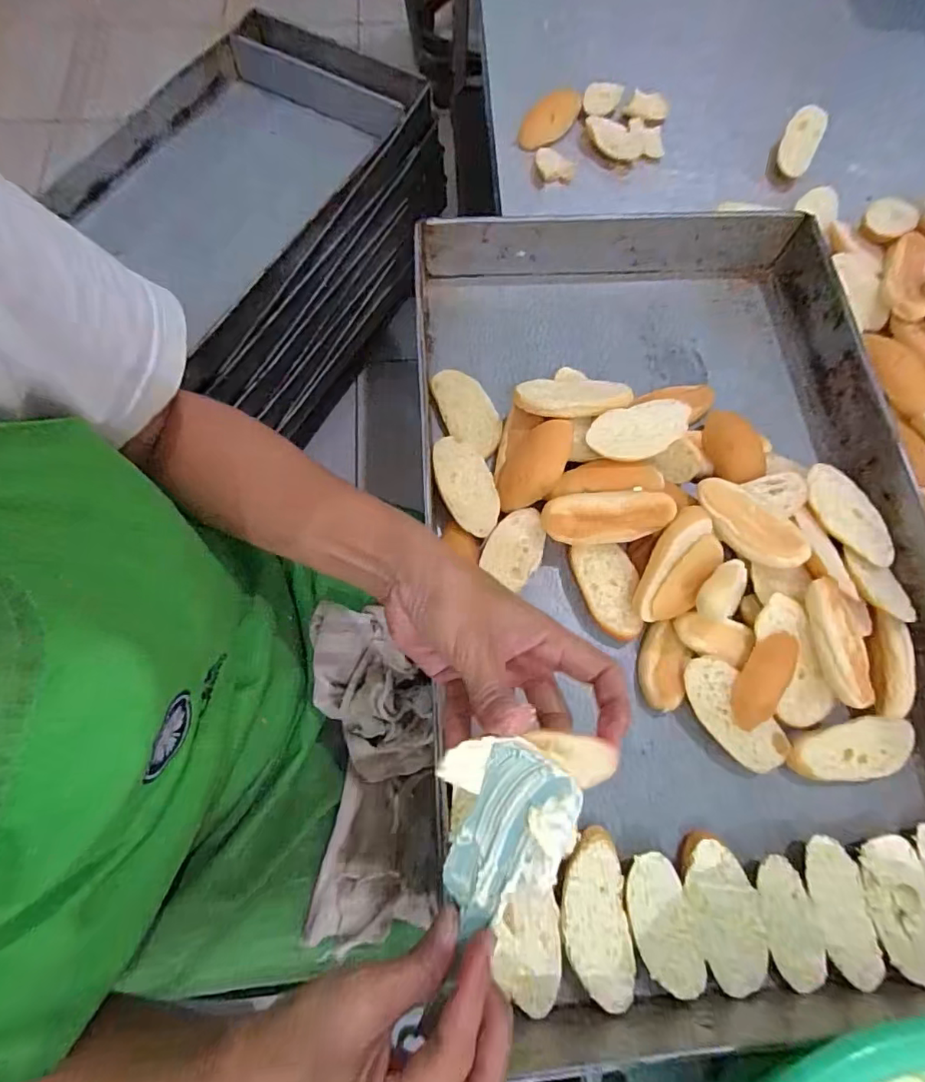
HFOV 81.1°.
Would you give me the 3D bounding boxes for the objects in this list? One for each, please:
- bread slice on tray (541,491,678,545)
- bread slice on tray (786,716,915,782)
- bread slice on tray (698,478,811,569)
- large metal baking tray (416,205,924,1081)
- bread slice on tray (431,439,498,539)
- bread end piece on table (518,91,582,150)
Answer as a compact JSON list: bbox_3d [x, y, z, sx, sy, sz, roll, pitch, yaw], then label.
[{"bbox_3d":[0.109,-0.017,0.412,0.093,0.036,0.033,2,71,-1],"label":"bread slice on tray"},{"bbox_3d":[0.275,0.148,0.380,0.085,0.011,0.037,-15,72,-6],"label":"bread slice on tray"},{"bbox_3d":[0.216,-0.012,0.409,0.039,0.021,0.087,-43,77,-14],"label":"bread slice on tray"},{"bbox_3d":[0.162,0.008,0.416,0.357,0.063,0.599,-4,71,-3],"label":"large metal baking tray"},{"bbox_3d":[0.004,-0.045,0.434,0.043,0.010,0.086,-16,72,-7],"label":"bread slice on tray"},{"bbox_3d":[0.093,-0.454,0.582,0.081,0.020,0.037,-39,76,2],"label":"bread end piece on table"}]

